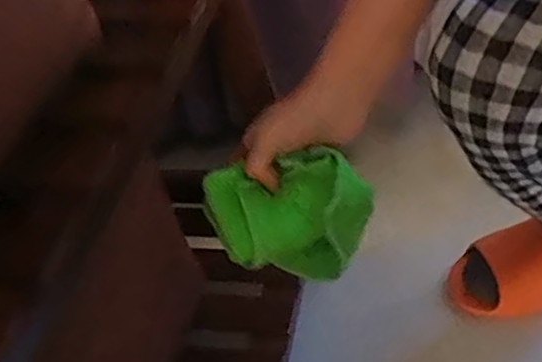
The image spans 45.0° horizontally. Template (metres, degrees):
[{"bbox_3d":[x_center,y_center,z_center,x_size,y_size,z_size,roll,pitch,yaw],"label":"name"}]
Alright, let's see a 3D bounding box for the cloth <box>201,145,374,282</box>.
[{"bbox_3d":[0.016,0.029,0.506,0.125,0.074,0.072,-6,39,-3],"label":"cloth"}]

